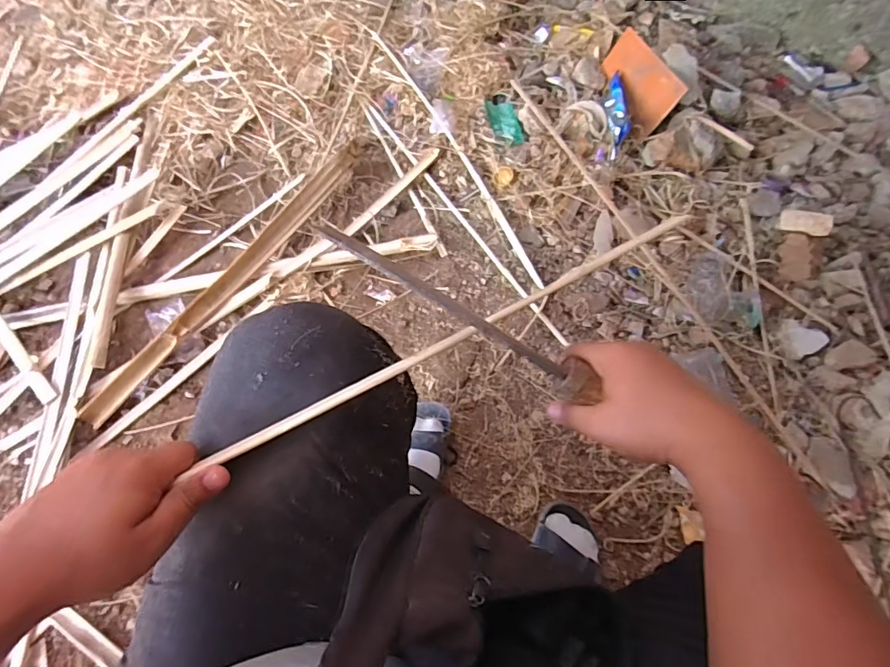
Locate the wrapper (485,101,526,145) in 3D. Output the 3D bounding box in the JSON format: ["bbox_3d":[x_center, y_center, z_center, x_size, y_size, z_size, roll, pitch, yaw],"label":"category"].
[{"bbox_3d":[0.123,-0.435,0.980,0.056,0.019,0.105,-16,70,-6],"label":"wrapper"}]

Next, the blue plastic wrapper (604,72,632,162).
[{"bbox_3d":[0.341,-0.437,0.945,0.034,0.055,0.199,1,66,1],"label":"blue plastic wrapper"}]

